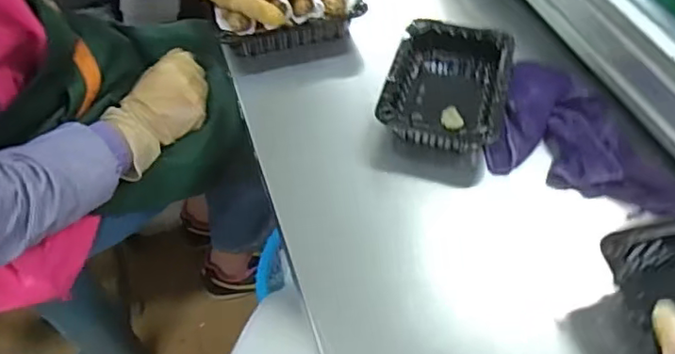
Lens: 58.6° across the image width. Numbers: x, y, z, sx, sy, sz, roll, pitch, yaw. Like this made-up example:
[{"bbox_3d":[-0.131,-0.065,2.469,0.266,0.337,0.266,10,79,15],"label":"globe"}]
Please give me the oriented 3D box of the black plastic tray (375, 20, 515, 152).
[{"bbox_3d":[0.123,-0.106,0.670,0.128,0.038,0.181,11,52,9],"label":"black plastic tray"}]

